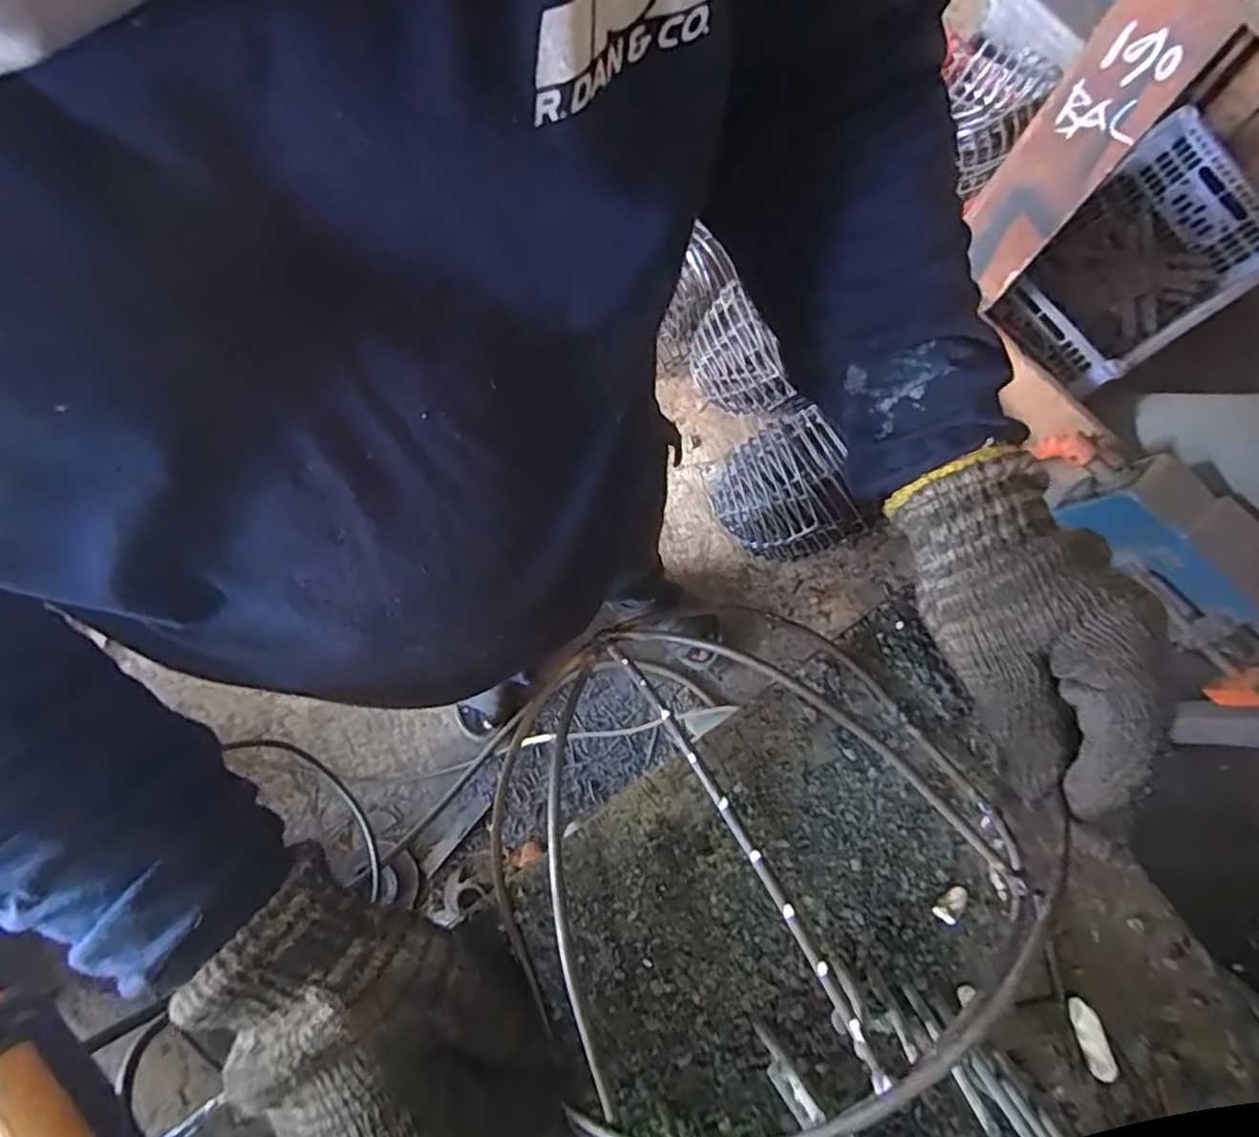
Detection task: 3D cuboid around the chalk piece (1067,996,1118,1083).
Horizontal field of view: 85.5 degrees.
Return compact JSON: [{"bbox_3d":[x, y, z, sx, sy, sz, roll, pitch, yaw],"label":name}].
[{"bbox_3d":[0.220,0.225,0.323,0.011,0.008,0.038,-20,78,-6],"label":"chalk piece"}]

